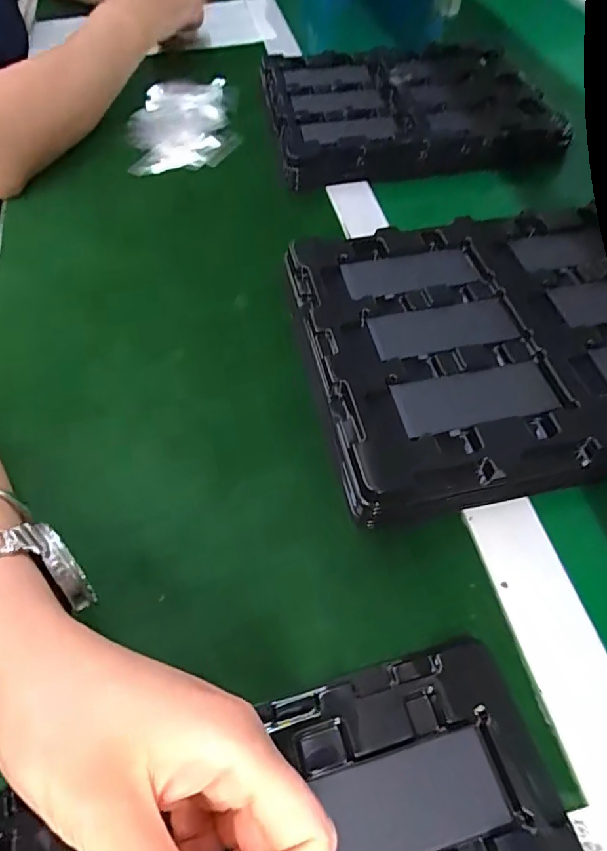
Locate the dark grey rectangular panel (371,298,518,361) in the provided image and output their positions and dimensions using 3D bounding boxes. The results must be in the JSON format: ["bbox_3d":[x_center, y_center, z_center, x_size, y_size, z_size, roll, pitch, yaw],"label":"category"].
[{"bbox_3d":[0.090,-0.064,0.335,0.092,0.004,0.039,-12,55,-6],"label":"dark grey rectangular panel"}]

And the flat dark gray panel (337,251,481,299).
[{"bbox_3d":[0.075,-0.109,0.369,0.094,0.007,0.039,-12,55,-6],"label":"flat dark gray panel"}]

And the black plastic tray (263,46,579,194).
[{"bbox_3d":[0.102,-0.346,0.555,0.280,0.032,0.247,-9,55,-4],"label":"black plastic tray"}]

